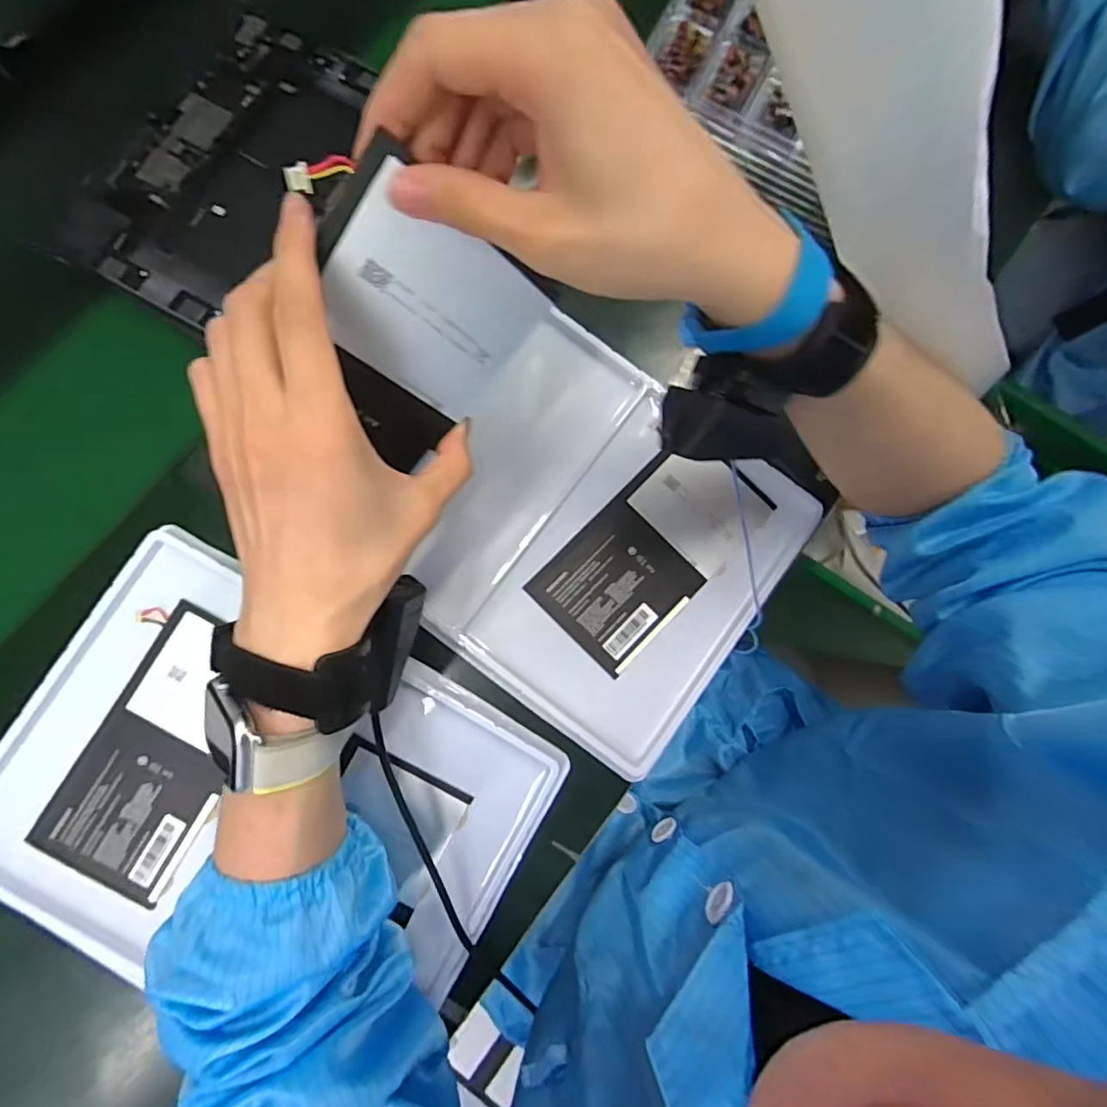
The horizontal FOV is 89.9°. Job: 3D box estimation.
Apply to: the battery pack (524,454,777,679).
[{"bbox_3d":[0.073,-0.005,0.401,0.172,0.012,0.088,-44,82,-7],"label":"battery pack"}]

